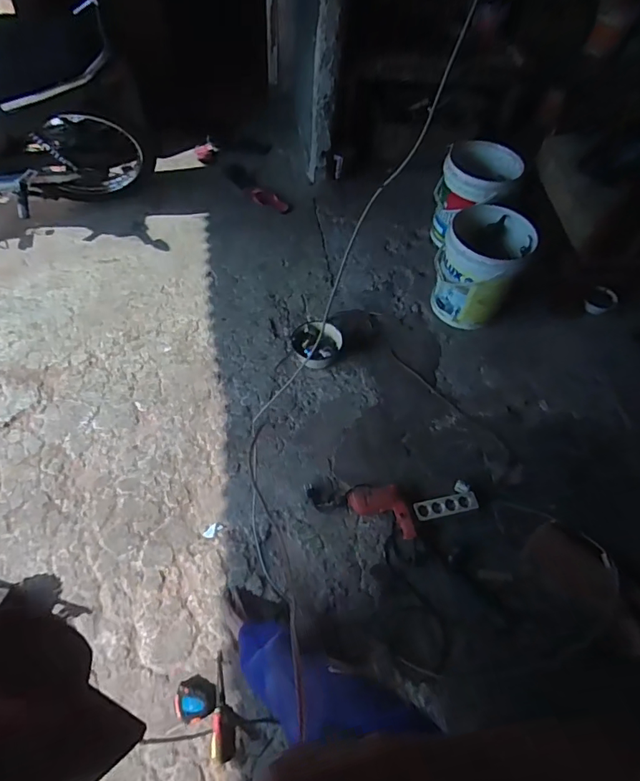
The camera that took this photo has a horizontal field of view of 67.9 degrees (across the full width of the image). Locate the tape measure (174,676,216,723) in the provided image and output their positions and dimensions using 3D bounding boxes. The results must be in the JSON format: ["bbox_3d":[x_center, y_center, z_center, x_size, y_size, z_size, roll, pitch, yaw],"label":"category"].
[{"bbox_3d":[-0.309,0.756,1.167,0.097,0.047,0.093,1,58,-2],"label":"tape measure"}]

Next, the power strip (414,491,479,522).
[{"bbox_3d":[0.383,0.359,1.460,0.200,0.046,0.060,-10,59,-9],"label":"power strip"}]

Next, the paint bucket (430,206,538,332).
[{"bbox_3d":[0.597,-0.461,1.810,0.299,0.359,0.323,1,58,-2],"label":"paint bucket"}]

